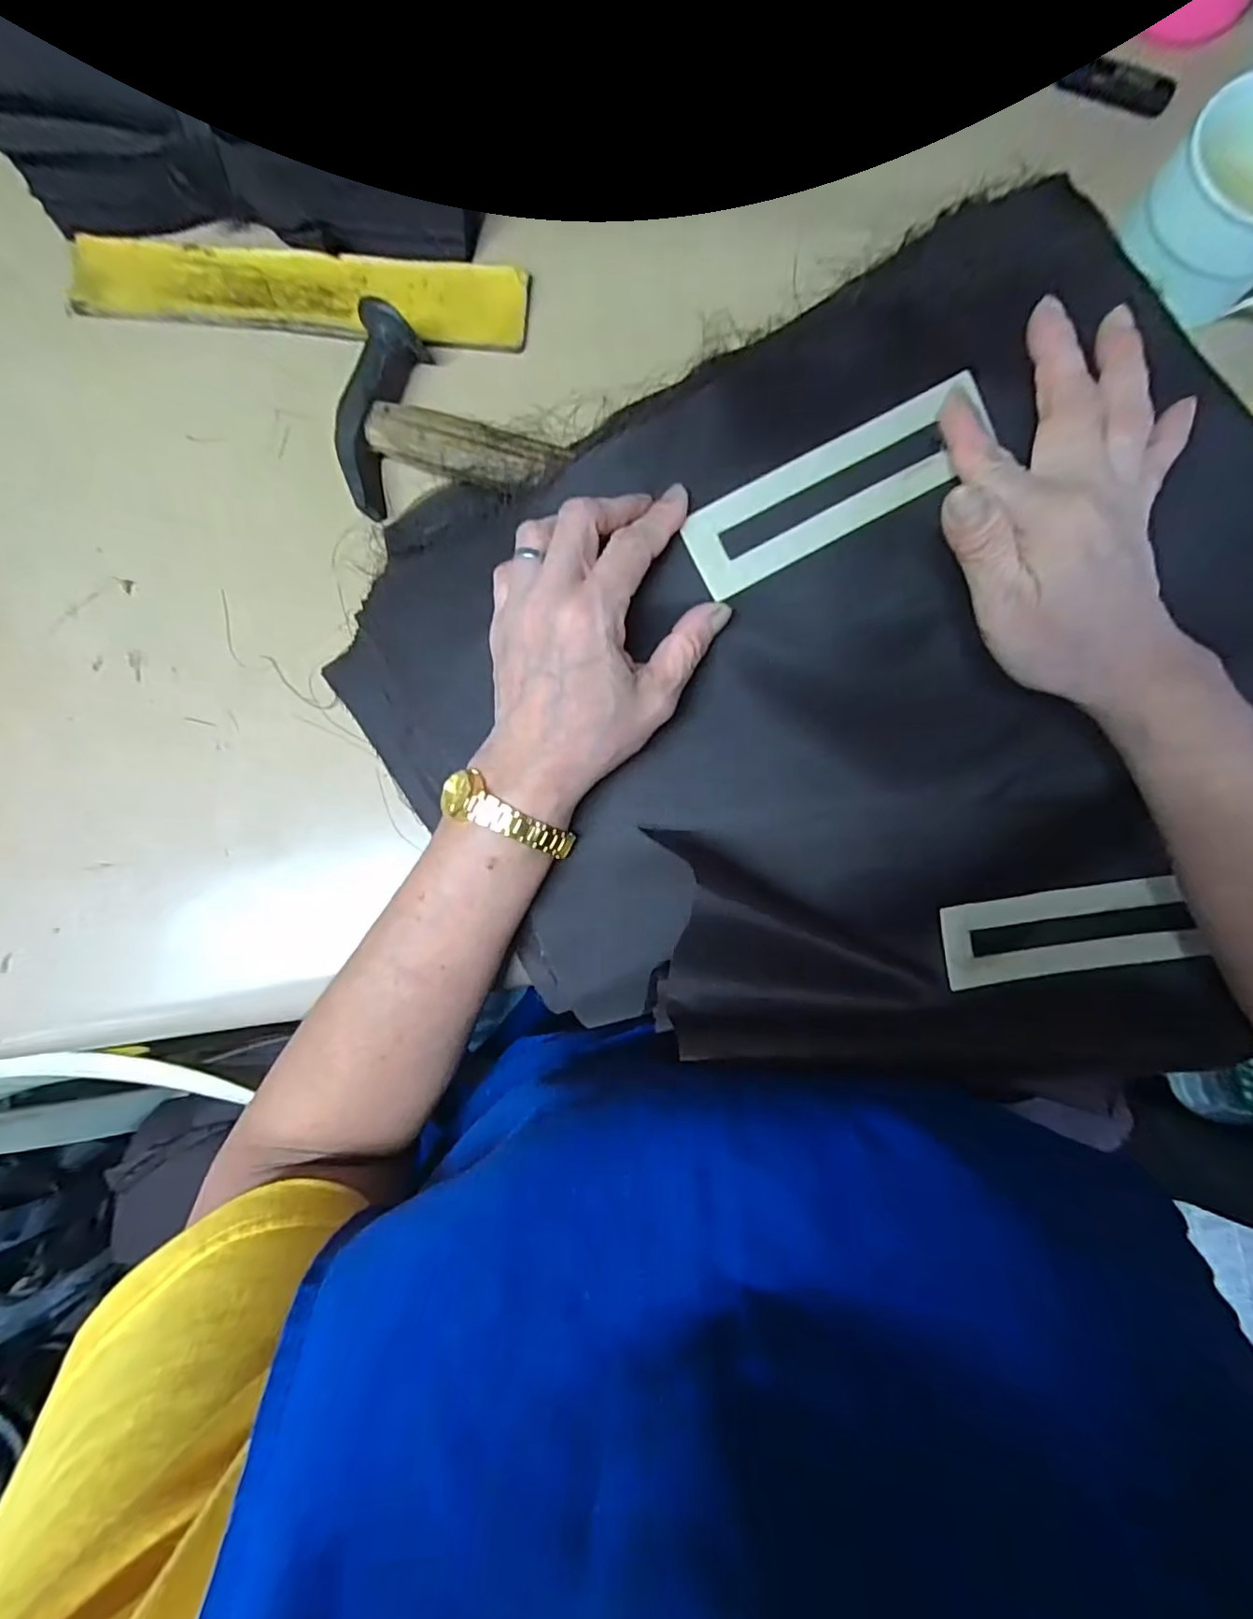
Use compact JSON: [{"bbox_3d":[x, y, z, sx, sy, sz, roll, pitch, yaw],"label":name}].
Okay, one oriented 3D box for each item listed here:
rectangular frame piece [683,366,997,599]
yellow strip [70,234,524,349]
[{"bbox_3d":[0.099,-0.153,0.275,0.148,0.007,0.042,-28,94,0],"label":"rectangular frame piece"},{"bbox_3d":[-0.195,-0.309,0.342,0.270,0.006,0.053,7,85,1],"label":"yellow strip"}]

